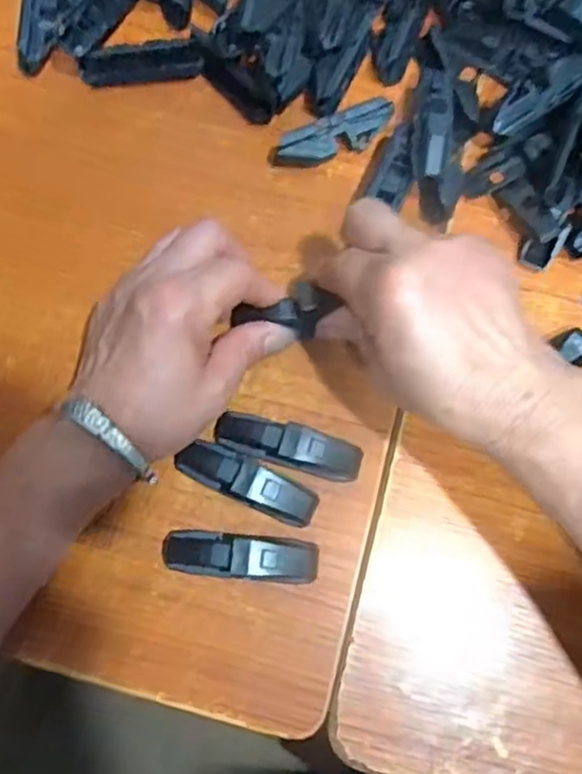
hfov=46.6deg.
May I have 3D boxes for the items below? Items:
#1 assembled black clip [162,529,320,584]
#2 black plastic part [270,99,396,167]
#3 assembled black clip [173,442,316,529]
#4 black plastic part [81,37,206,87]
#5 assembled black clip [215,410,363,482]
[{"bbox_3d":[-0.025,0.083,0.334,0.077,0.021,0.021,6,77,0],"label":"assembled black clip"},{"bbox_3d":[0.025,-0.145,0.392,0.073,0.021,0.019,-19,78,-6],"label":"black plastic part"},{"bbox_3d":[-0.023,0.048,0.343,0.074,0.022,0.021,23,77,4],"label":"assembled black clip"},{"bbox_3d":[-0.089,-0.197,0.409,0.072,0.018,0.016,-7,77,-3],"label":"black plastic part"},{"bbox_3d":[-0.002,0.030,0.347,0.076,0.023,0.022,17,77,3],"label":"assembled black clip"}]

